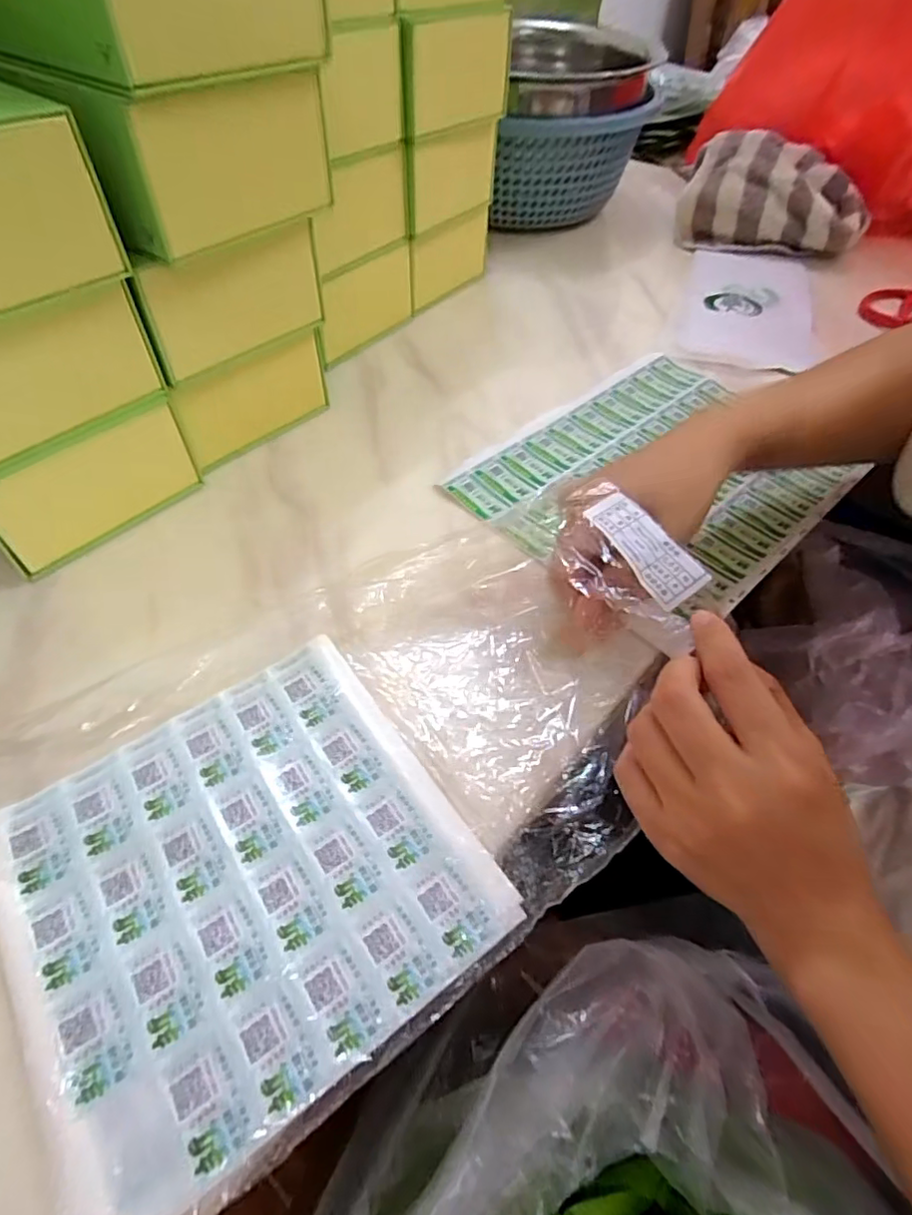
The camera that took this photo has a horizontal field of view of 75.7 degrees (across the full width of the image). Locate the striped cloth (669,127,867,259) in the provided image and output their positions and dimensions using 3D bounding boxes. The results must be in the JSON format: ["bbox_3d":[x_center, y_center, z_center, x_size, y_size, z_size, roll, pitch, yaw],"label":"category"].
[{"bbox_3d":[0.364,-0.466,0.667,0.203,0.085,0.120,12,52,10],"label":"striped cloth"}]

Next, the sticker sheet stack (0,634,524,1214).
[{"bbox_3d":[-0.093,0.112,0.250,0.172,0.008,0.168,-29,57,-22],"label":"sticker sheet stack"}]

